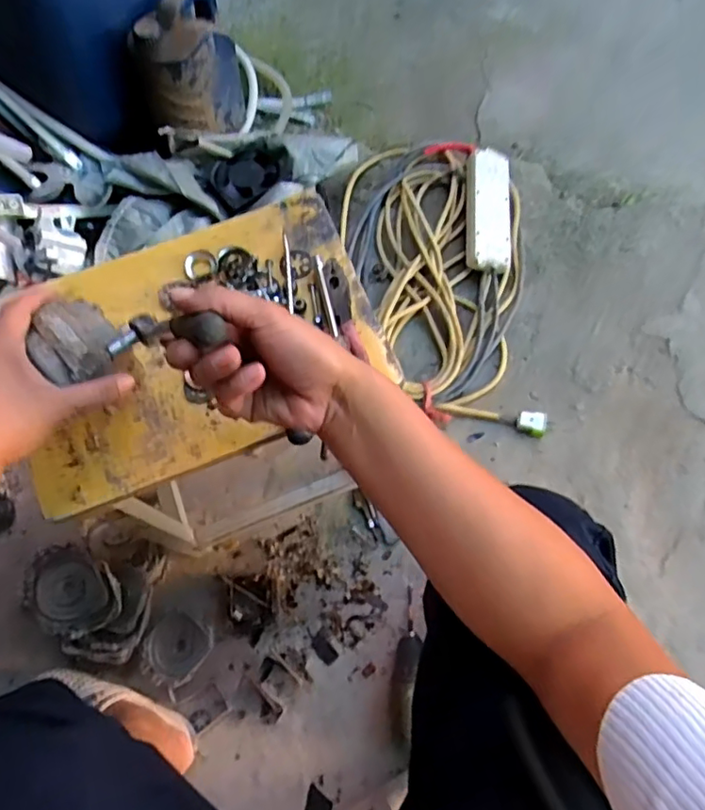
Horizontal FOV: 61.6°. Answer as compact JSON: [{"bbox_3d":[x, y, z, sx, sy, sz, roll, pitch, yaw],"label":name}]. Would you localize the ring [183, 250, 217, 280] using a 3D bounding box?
[{"bbox_3d":[-0.150,-0.139,0.583,0.032,0.010,0.029,-5,70,1],"label":"ring"}]

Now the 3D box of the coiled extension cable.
[{"bbox_3d":[0.151,-0.232,1.048,0.336,0.063,0.599,-5,70,1],"label":"coiled extension cable"}]

